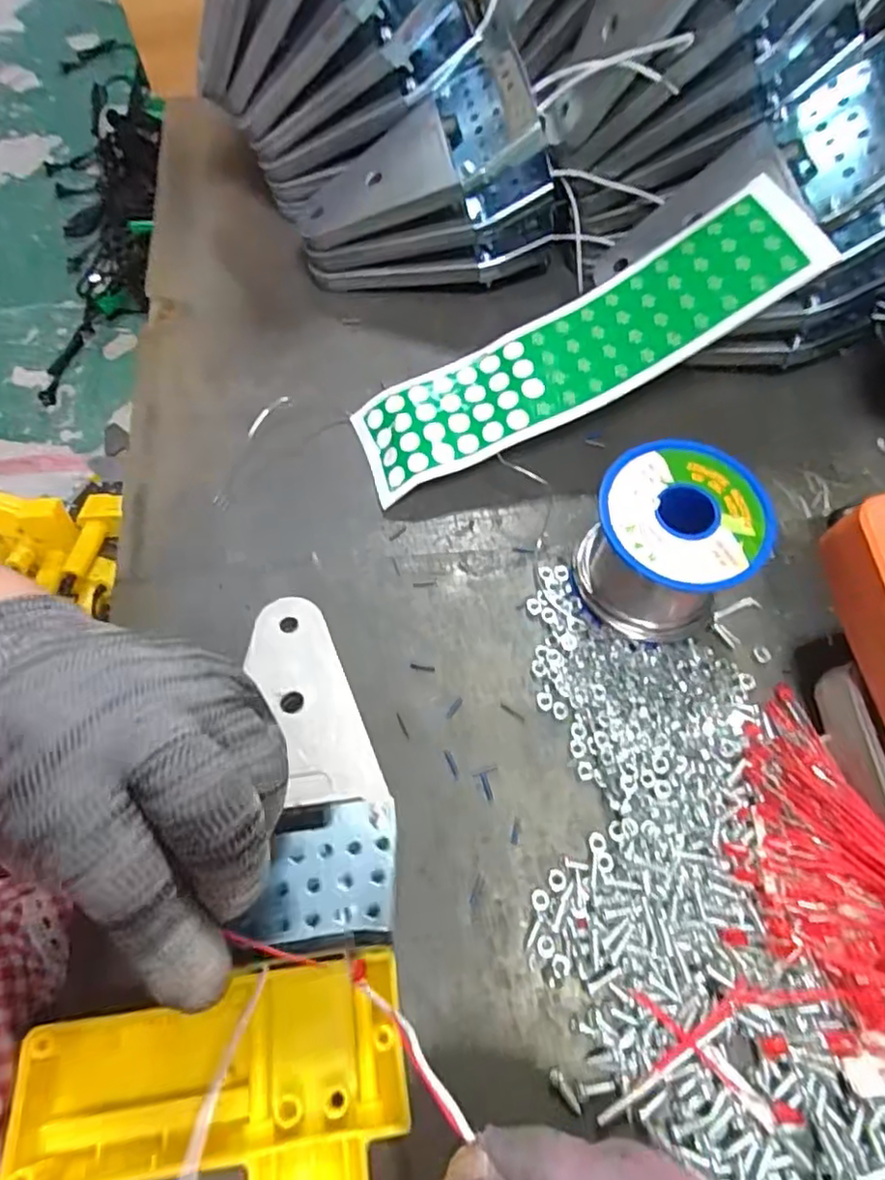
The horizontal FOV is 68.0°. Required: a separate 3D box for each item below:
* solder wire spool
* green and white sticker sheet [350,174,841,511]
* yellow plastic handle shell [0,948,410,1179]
[{"bbox_3d":[0.094,-0.018,0.280,0.064,0.061,0.064,0,65,-1],"label":"solder wire spool"},{"bbox_3d":[0.060,-0.113,0.313,0.220,0.015,0.058,-26,65,11],"label":"green and white sticker sheet"},{"bbox_3d":[-0.062,0.196,0.189,0.114,0.041,0.143,-9,65,-4],"label":"yellow plastic handle shell"}]

